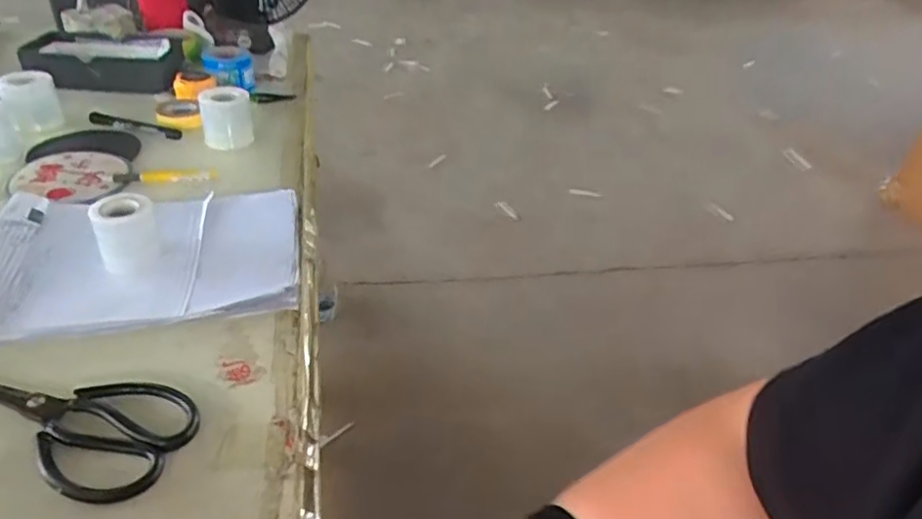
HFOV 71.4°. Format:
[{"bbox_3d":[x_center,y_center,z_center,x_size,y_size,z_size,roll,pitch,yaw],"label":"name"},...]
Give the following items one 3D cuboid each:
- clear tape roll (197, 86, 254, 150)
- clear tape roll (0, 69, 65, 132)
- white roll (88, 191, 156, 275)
[{"bbox_3d":[-0.331,-0.201,0.905,0.069,0.071,0.057,-8,38,-19],"label":"clear tape roll"},{"bbox_3d":[-0.610,-0.228,0.910,0.066,0.061,0.075,-19,42,-30],"label":"clear tape roll"},{"bbox_3d":[-0.339,-0.027,0.653,0.059,0.062,0.054,-15,40,-26],"label":"white roll"}]

